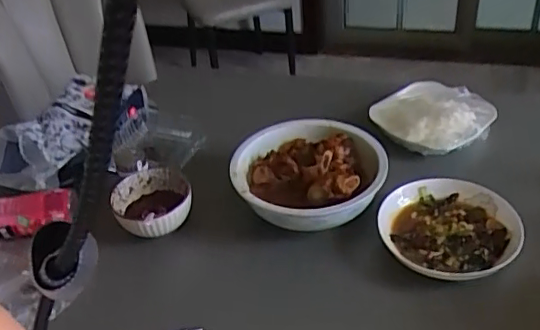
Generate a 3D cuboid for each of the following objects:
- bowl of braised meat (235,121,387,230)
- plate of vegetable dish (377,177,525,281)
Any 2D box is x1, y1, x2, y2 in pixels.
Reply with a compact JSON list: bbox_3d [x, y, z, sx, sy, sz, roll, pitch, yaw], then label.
[{"bbox_3d":[0.057,0.017,0.838,0.213,0.073,0.207,-4,38,3],"label":"bowl of braised meat"},{"bbox_3d":[0.244,0.084,0.768,0.175,0.038,0.168,-4,38,3],"label":"plate of vegetable dish"}]

